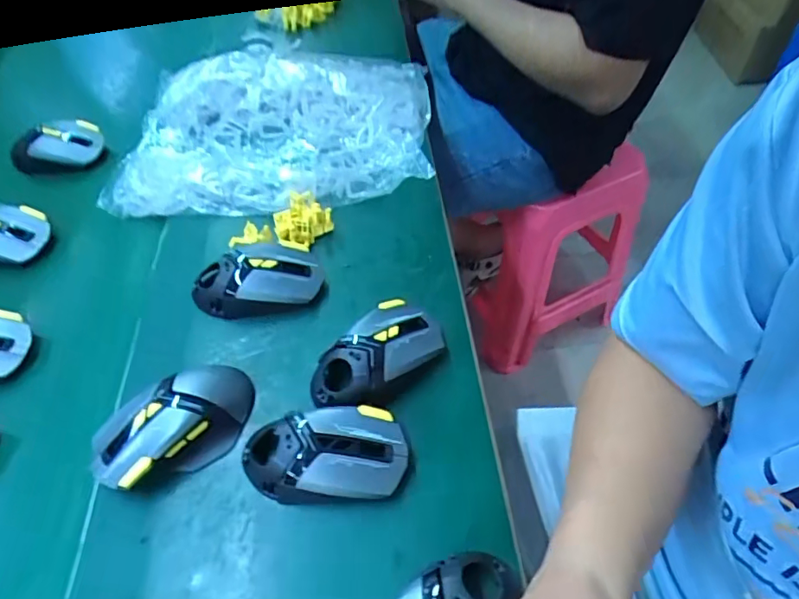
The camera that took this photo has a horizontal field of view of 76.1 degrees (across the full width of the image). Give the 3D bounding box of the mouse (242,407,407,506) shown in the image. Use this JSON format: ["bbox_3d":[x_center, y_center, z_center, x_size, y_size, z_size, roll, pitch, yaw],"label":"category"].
[{"bbox_3d":[-0.054,0.113,0.368,0.115,0.038,0.060,-6,52,-2],"label":"mouse"}]

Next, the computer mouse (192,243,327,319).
[{"bbox_3d":[-0.132,-0.019,0.473,0.123,0.040,0.064,-4,52,-1],"label":"computer mouse"}]

